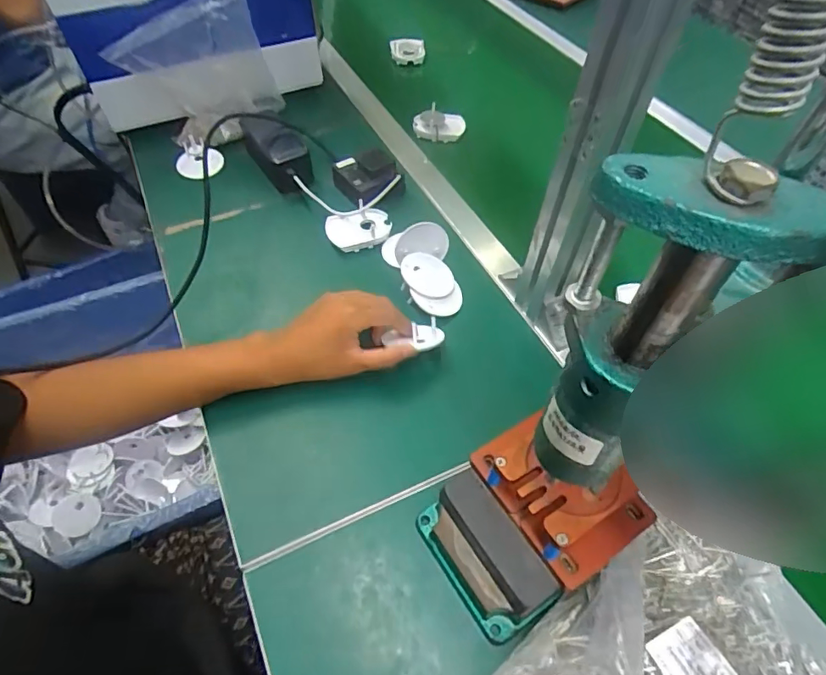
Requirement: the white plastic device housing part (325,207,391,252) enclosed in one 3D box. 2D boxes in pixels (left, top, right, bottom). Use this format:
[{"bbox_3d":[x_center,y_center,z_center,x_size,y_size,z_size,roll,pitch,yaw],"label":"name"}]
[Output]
[{"bbox_3d":[-0.068,-0.134,0.639,0.079,0.013,0.054,-8,69,-5],"label":"white plastic device housing part"}]

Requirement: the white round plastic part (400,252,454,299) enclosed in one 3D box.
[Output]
[{"bbox_3d":[0.017,-0.071,0.576,0.058,0.010,0.059,7,62,-13],"label":"white round plastic part"}]

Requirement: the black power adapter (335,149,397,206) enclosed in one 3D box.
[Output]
[{"bbox_3d":[-0.060,-0.212,0.678,0.073,0.031,0.093,-23,56,-18],"label":"black power adapter"}]

